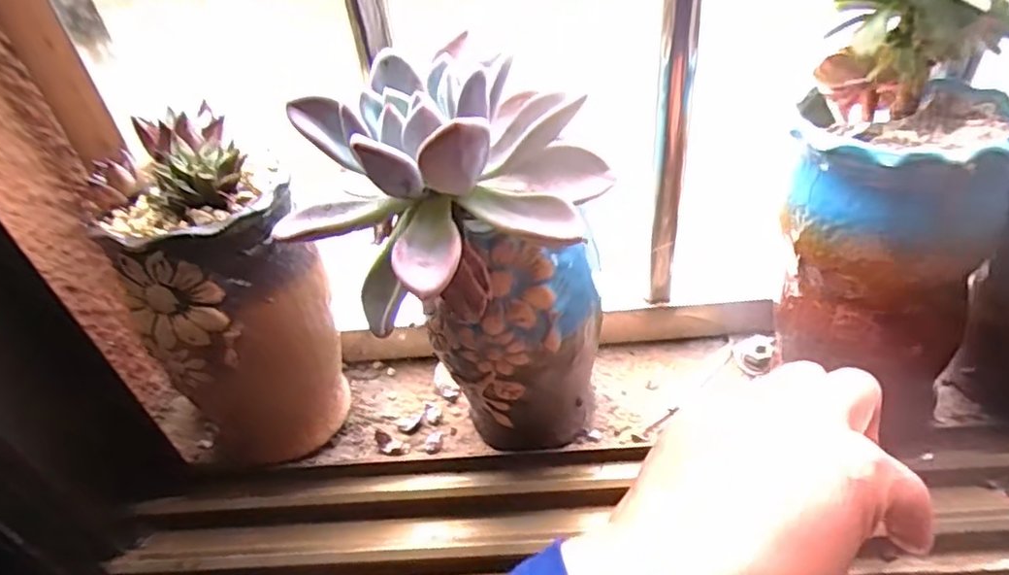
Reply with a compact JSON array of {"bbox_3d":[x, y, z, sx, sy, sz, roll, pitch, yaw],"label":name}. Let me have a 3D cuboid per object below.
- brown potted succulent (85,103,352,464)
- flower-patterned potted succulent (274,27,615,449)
[{"bbox_3d":[-0.118,0.008,0.297,0.076,0.153,0.071,-21,44,-14],"label":"brown potted succulent"},{"bbox_3d":[-0.011,0.004,0.260,0.110,0.180,0.083,-22,45,-15],"label":"flower-patterned potted succulent"}]

